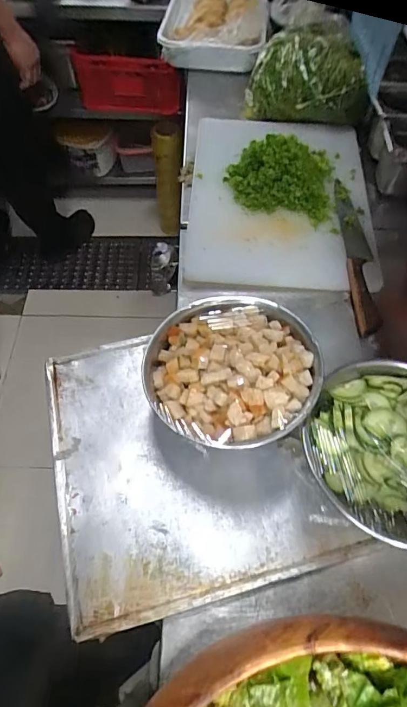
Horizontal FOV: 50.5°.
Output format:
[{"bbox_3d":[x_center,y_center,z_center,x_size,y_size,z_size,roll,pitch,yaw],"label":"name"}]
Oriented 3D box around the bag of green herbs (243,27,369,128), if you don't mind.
[{"bbox_3d":[0.195,-0.522,0.815,0.217,0.108,0.143,4,59,2],"label":"bag of green herbs"}]

